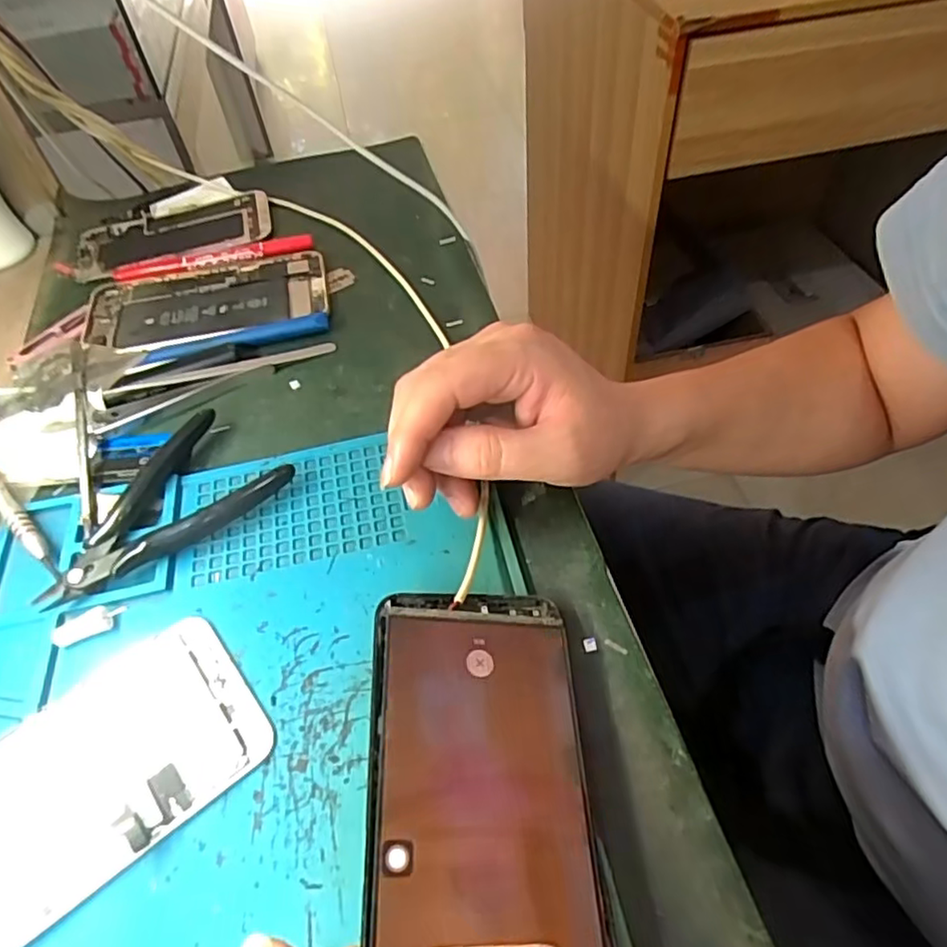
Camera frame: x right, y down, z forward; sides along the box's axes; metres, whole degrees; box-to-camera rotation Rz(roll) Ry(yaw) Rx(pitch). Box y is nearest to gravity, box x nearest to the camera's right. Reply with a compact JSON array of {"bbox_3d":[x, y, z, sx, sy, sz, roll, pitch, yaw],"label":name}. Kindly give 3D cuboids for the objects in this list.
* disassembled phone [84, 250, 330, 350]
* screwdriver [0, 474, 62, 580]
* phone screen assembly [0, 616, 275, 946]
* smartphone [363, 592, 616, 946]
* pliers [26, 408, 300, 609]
[{"bbox_3d":[-0.179,-0.116,0.426,0.157,0.008,0.083,-13,52,-5],"label":"disassembled phone"},{"bbox_3d":[-0.233,0.016,0.315,0.010,0.013,0.109,-39,59,-23],"label":"screwdriver"},{"bbox_3d":[-0.156,0.122,0.234,0.150,0.006,0.076,-34,56,-23],"label":"phone screen assembly"},{"bbox_3d":[0.003,0.110,0.213,0.074,0.014,0.154,5,52,-13],"label":"smartphone"},{"bbox_3d":[-0.158,0.013,0.315,0.115,0.013,0.069,-35,57,-20],"label":"pliers"}]

